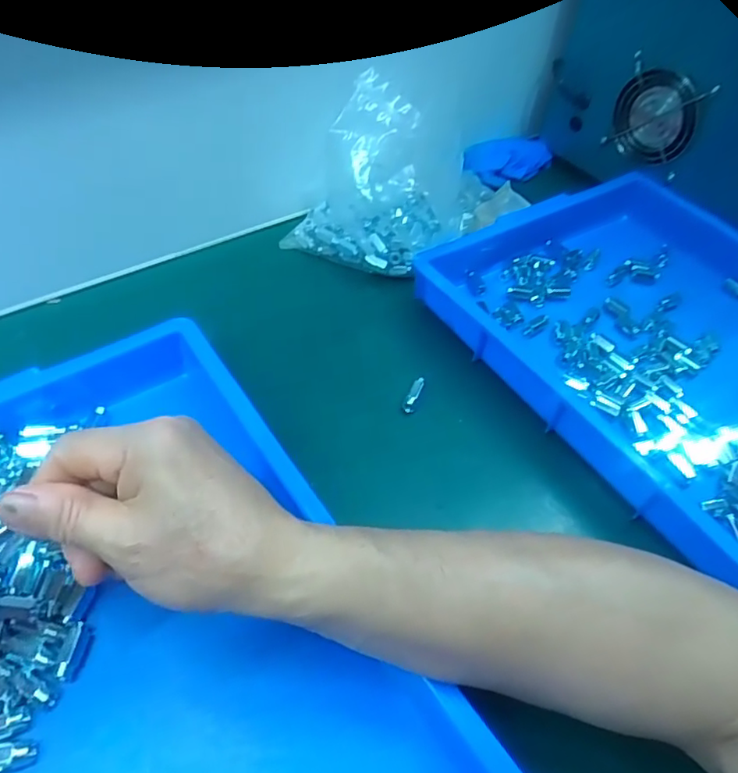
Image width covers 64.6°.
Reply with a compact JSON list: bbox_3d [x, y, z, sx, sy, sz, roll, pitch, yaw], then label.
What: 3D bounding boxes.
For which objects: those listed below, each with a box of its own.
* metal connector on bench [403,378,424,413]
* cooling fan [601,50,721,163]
[{"bbox_3d":[0.034,0.005,0.439,0.008,0.008,0.030,19,53,12],"label":"metal connector on bench"},{"bbox_3d":[0.277,-0.255,0.566,0.020,0.097,0.086,-29,58,-24],"label":"cooling fan"}]

